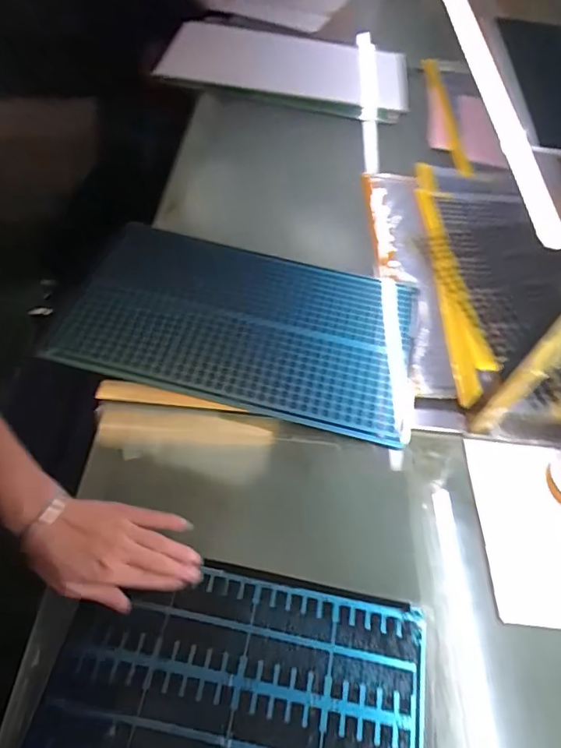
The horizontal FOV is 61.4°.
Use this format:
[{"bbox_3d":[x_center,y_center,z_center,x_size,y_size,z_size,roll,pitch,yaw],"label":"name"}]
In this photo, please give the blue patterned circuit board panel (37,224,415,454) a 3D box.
[{"bbox_3d":[-0.065,-0.083,0.700,0.515,0.012,0.299,15,55,5],"label":"blue patterned circuit board panel"}]

